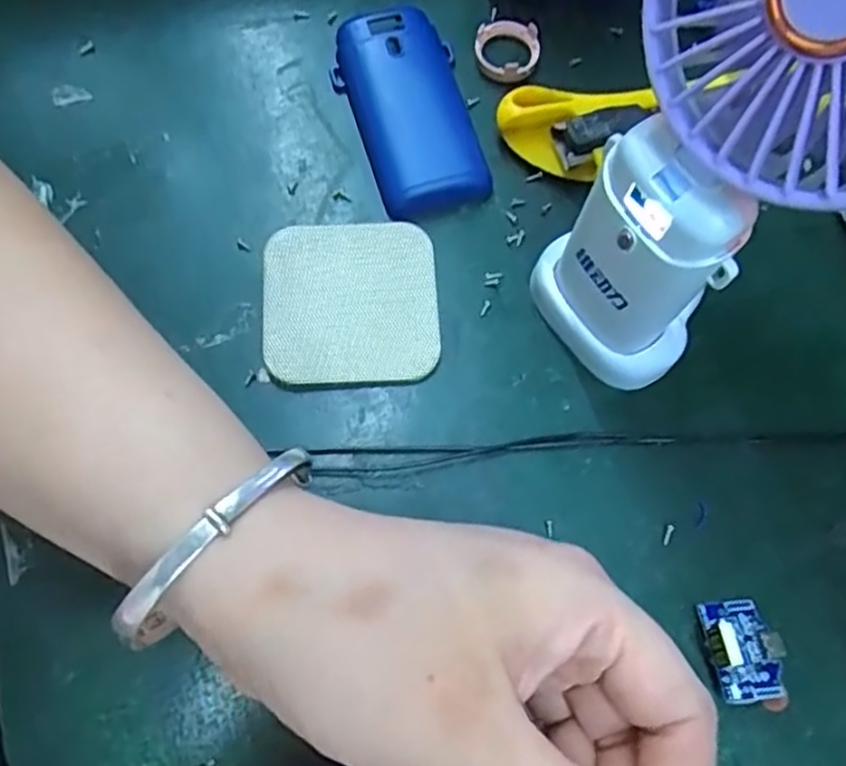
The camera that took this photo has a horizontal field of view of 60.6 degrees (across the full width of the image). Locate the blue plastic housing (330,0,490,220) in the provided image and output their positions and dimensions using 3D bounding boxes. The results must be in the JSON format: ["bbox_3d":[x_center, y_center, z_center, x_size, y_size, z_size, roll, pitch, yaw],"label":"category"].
[{"bbox_3d":[-0.004,-0.112,0.296,0.049,0.014,0.090,-18,72,-8],"label":"blue plastic housing"}]

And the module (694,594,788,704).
[{"bbox_3d":[0.105,0.087,0.236,0.023,0.009,0.030,-6,71,-4],"label":"module"}]

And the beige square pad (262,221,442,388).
[{"bbox_3d":[-0.027,-0.031,0.273,0.064,0.006,0.064,-4,71,-3],"label":"beige square pad"}]

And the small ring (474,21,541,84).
[{"bbox_3d":[0.036,-0.143,0.312,0.028,0.007,0.029,1,71,-2],"label":"small ring"}]

